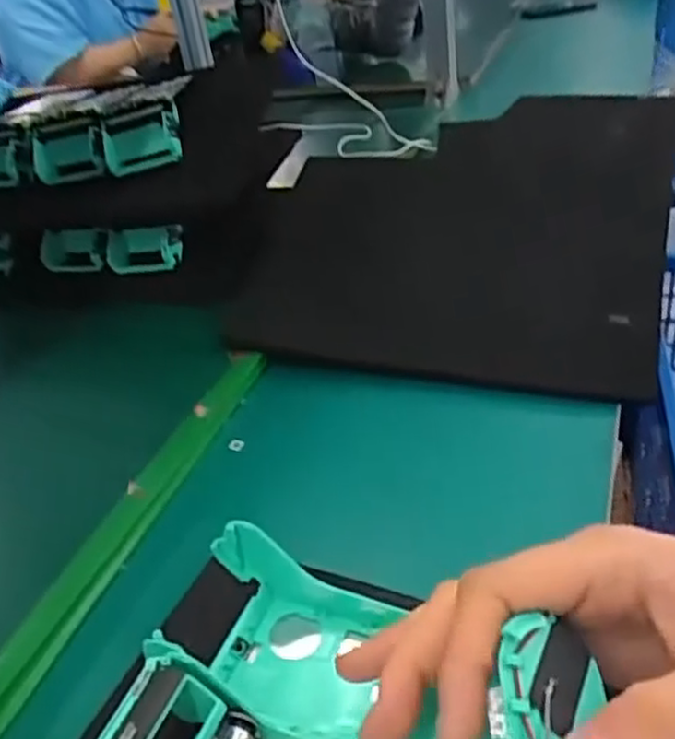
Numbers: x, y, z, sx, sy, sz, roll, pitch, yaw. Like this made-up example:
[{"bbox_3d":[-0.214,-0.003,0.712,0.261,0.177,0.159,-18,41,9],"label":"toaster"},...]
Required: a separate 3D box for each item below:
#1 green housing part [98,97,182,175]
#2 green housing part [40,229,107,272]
[{"bbox_3d":[-0.175,-0.212,0.660,0.072,0.053,0.025,-7,15,10],"label":"green housing part"},{"bbox_3d":[-0.260,-0.118,0.714,0.070,0.040,0.021,2,37,17],"label":"green housing part"}]

